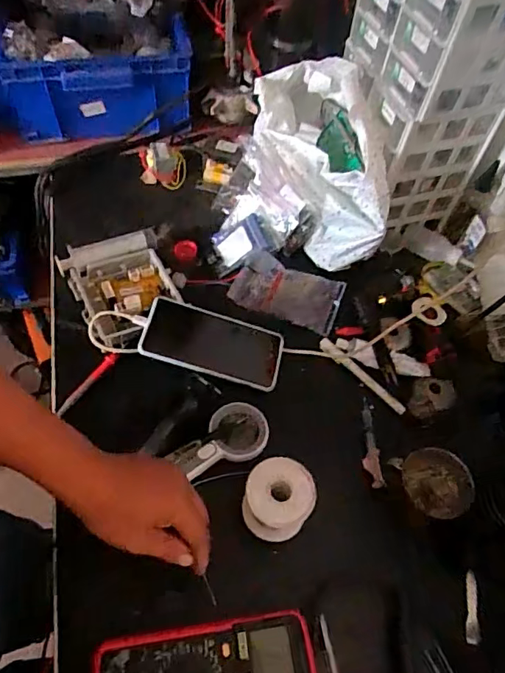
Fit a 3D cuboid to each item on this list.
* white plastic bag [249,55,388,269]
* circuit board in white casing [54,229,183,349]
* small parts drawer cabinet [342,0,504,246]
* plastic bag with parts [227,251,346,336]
[{"bbox_3d":[0.084,-0.240,0.674,0.115,0.193,0.273,-16,60,-14],"label":"white plastic bag"},{"bbox_3d":[-0.167,-0.057,0.655,0.125,0.045,0.164,-18,61,-15],"label":"circuit board in white casing"},{"bbox_3d":[0.216,-0.330,0.608,0.149,0.377,0.176,-11,59,-11],"label":"small parts drawer cabinet"},{"bbox_3d":[0.046,-0.058,0.676,0.139,0.010,0.077,21,73,7],"label":"plastic bag with parts"}]

